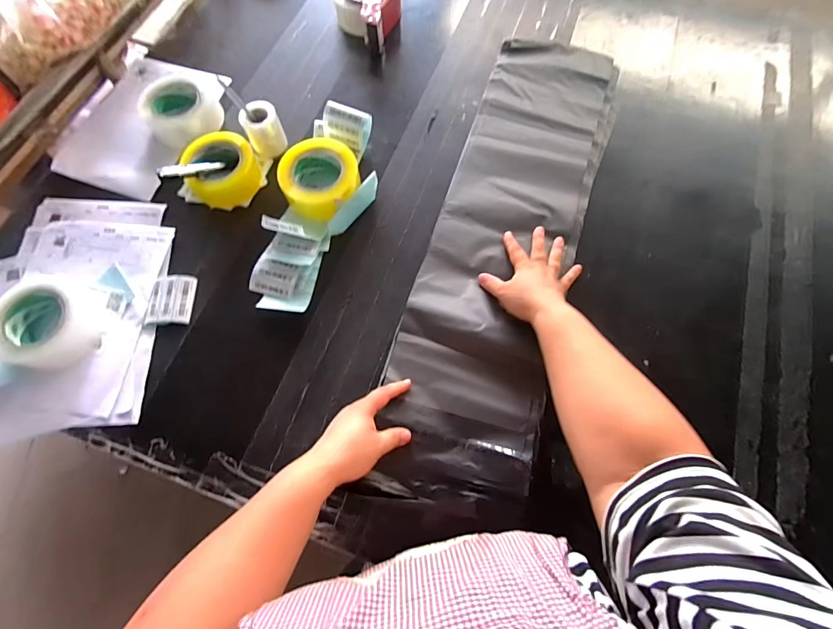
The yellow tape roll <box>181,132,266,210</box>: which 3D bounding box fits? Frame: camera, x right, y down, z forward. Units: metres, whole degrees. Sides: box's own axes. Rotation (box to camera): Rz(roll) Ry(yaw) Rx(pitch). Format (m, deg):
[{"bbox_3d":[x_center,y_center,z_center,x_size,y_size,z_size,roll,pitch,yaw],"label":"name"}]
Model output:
[{"bbox_3d":[-0.320,-0.237,0.636,0.122,0.055,0.105,-28,73,-11],"label":"yellow tape roll"}]

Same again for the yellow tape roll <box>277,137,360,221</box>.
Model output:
[{"bbox_3d":[-0.156,-0.212,0.625,0.113,0.050,0.117,0,70,-1],"label":"yellow tape roll"}]

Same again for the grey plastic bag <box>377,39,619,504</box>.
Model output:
[{"bbox_3d":[0.151,-0.153,0.614,0.211,0.029,0.831,17,69,4],"label":"grey plastic bag"}]

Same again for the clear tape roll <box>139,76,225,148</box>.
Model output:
[{"bbox_3d":[-0.414,-0.358,0.682,0.125,0.048,0.120,-30,73,-11],"label":"clear tape roll"}]

